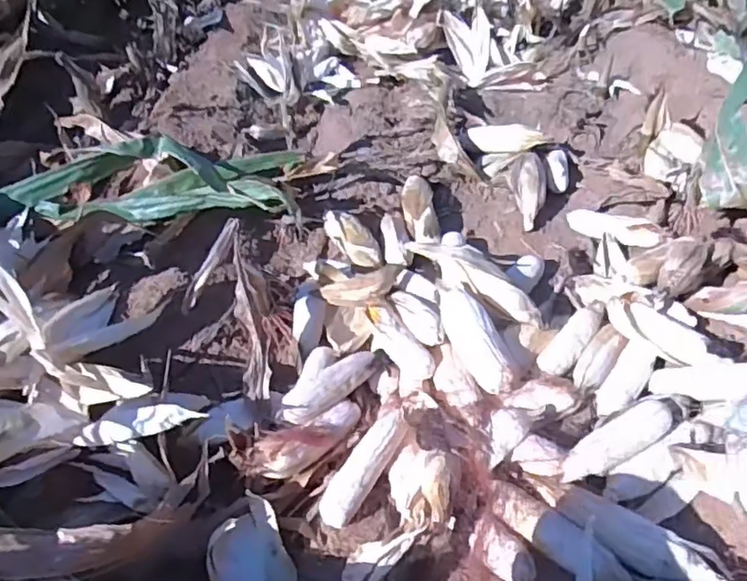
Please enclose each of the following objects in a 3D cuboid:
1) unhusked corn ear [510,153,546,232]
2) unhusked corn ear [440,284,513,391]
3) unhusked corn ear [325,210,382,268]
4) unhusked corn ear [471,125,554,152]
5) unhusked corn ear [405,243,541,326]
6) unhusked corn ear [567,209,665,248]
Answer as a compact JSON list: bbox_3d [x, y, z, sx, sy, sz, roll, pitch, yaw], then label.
[{"bbox_3d":[0.347,-0.230,1.318,0.076,0.053,0.215,1,63,5],"label":"unhusked corn ear"},{"bbox_3d":[0.167,0.074,0.963,0.077,0.047,0.197,-18,60,-14],"label":"unhusked corn ear"},{"bbox_3d":[-0.041,-0.111,1.226,0.067,0.047,0.201,-22,47,-17],"label":"unhusked corn ear"},{"bbox_3d":[0.323,-0.368,1.429,0.198,0.050,0.070,17,48,20],"label":"unhusked corn ear"},{"bbox_3d":[0.189,-0.032,1.092,0.072,0.052,0.298,-34,52,-27],"label":"unhusked corn ear"},{"bbox_3d":[0.491,-0.128,1.223,0.064,0.043,0.203,-36,39,-29],"label":"unhusked corn ear"}]

